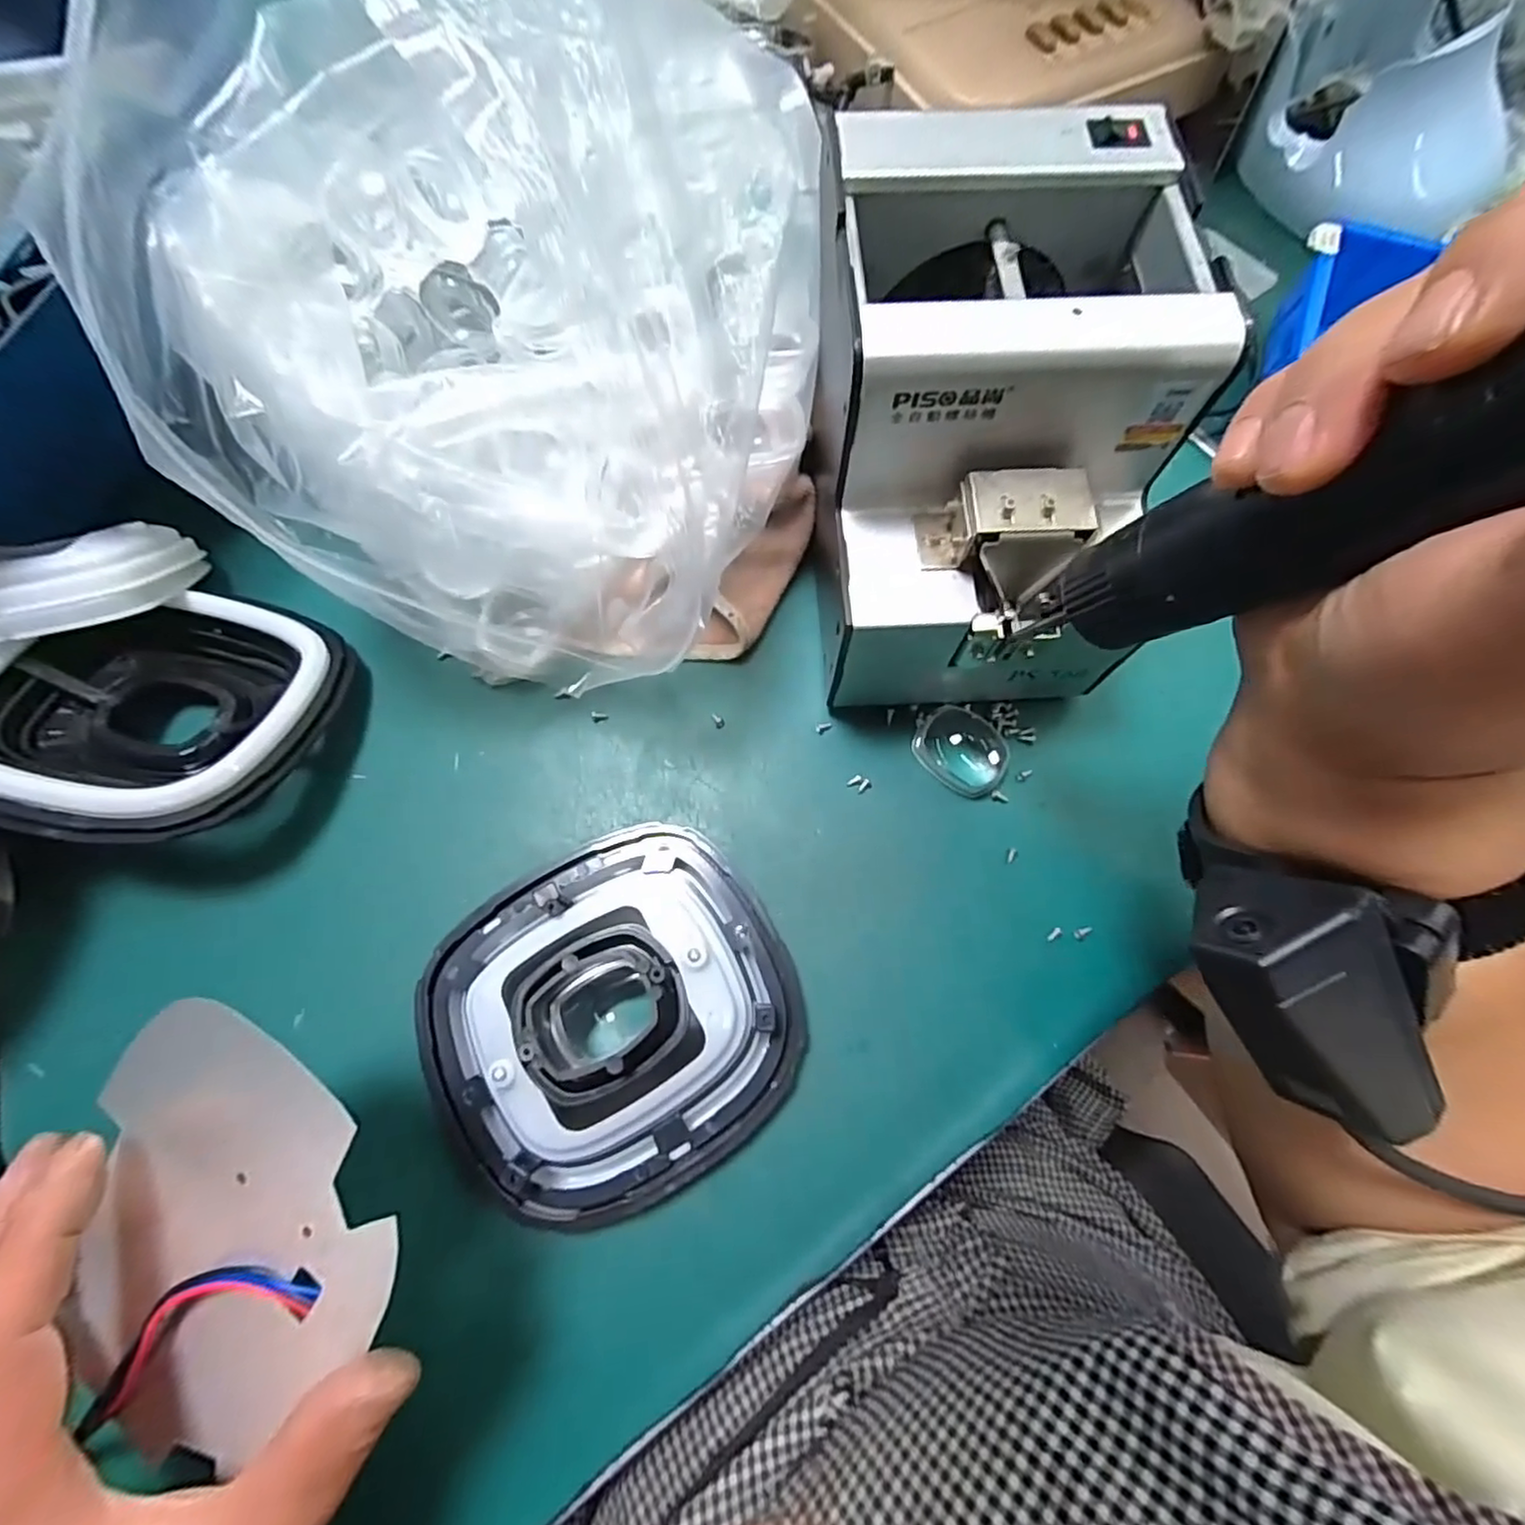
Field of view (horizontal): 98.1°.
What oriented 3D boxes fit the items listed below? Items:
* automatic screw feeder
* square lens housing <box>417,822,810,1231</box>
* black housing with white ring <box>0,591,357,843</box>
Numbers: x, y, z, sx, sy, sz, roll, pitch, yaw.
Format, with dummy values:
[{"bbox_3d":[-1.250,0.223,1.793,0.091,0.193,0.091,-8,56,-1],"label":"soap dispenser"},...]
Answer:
[{"bbox_3d":[0.090,-0.132,0.275,0.126,0.132,0.174,-3,73,-1],"label":"automatic screw feeder"},{"bbox_3d":[-0.059,0.101,0.262,0.143,0.048,0.133,-31,76,-9],"label":"square lens housing"},{"bbox_3d":[-0.263,-0.019,0.290,0.133,0.048,0.125,13,53,2],"label":"black housing with white ring"}]

